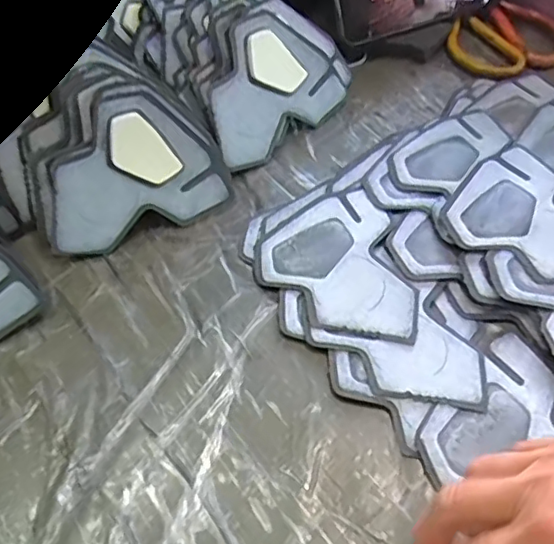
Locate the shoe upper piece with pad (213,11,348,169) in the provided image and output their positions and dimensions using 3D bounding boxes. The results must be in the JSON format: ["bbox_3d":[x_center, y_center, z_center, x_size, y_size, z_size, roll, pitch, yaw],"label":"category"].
[{"bbox_3d":[-0.003,-0.153,0.474,0.128,0.096,0.012,-35,25,-17],"label":"shoe upper piece with pad"}]

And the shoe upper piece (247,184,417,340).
[{"bbox_3d":[0.052,-0.007,0.405,0.121,0.010,0.101,36,63,26],"label":"shoe upper piece"}]

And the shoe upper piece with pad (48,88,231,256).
[{"bbox_3d":[-0.106,-0.072,0.419,0.126,0.095,0.009,-25,22,-12],"label":"shoe upper piece with pad"}]

